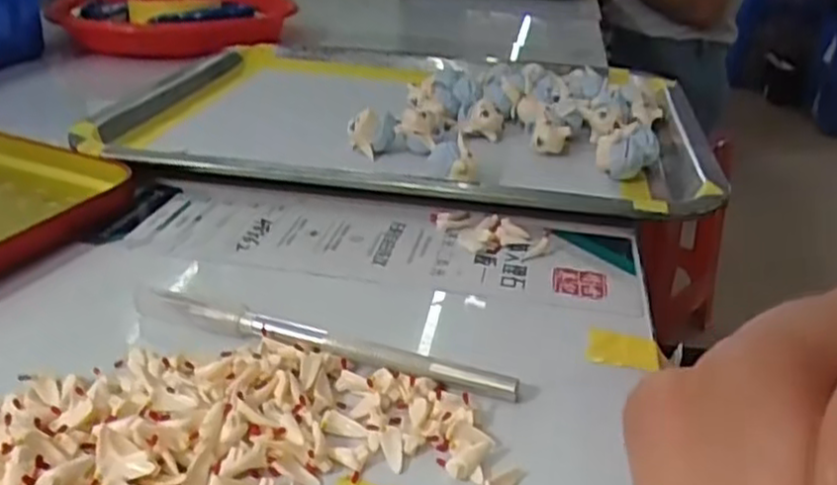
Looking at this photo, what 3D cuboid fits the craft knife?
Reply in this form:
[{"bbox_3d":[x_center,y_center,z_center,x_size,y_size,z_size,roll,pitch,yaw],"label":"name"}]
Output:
[{"bbox_3d":[-0.037,0.034,0.255,0.144,0.009,0.011,9,28,13],"label":"craft knife"}]

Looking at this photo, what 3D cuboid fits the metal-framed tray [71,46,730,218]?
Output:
[{"bbox_3d":[0.000,-0.087,0.473,0.352,0.033,0.243,10,28,14],"label":"metal-framed tray"}]

